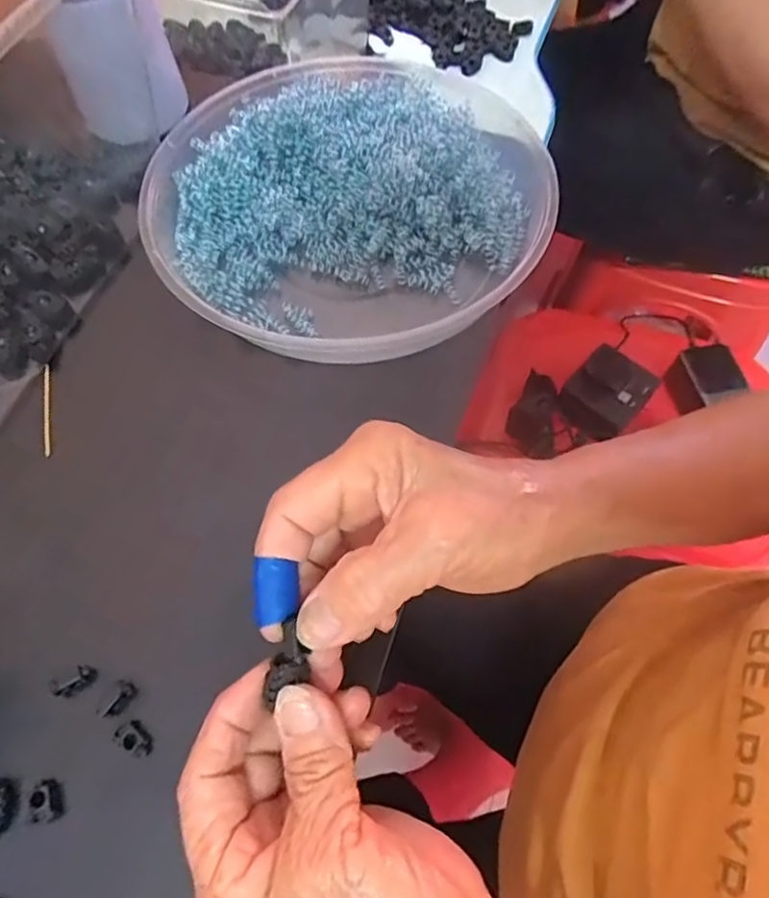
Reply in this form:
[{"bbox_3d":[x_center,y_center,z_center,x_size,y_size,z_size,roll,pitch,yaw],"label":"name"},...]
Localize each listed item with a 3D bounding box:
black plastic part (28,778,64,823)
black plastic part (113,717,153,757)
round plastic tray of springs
[{"bbox_3d":[-0.138,0.145,0.252,0.009,0.014,0.016,-33,69,-16],"label":"black plastic part"},{"bbox_3d":[-0.105,0.122,0.258,0.016,0.006,0.011,35,68,15],"label":"black plastic part"},{"bbox_3d":[-0.022,-0.151,0.375,0.228,0.039,0.217,0,64,0],"label":"round plastic tray of springs"}]

